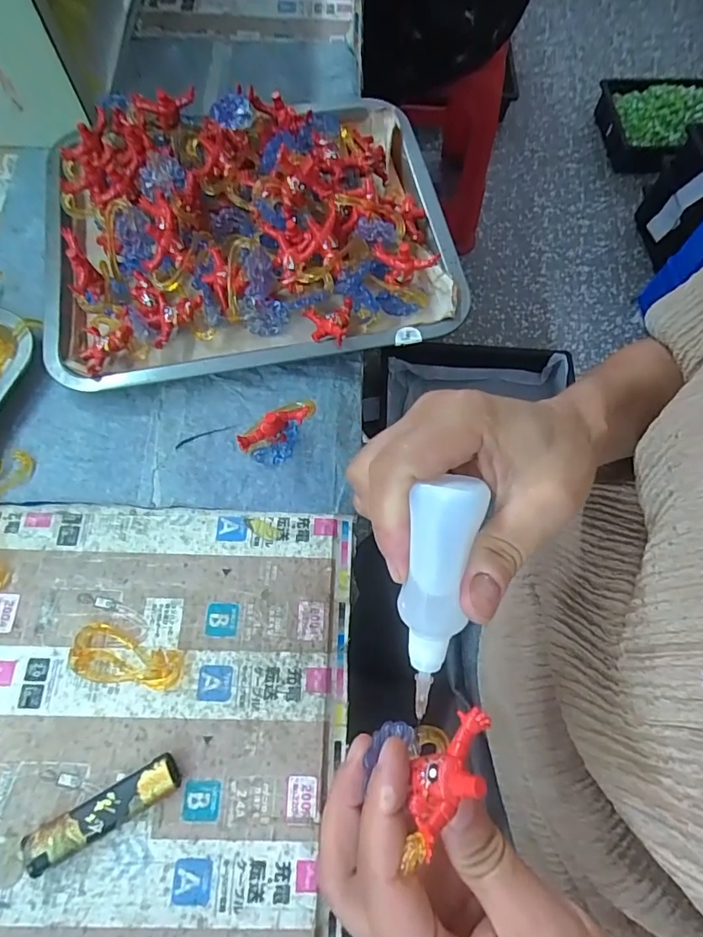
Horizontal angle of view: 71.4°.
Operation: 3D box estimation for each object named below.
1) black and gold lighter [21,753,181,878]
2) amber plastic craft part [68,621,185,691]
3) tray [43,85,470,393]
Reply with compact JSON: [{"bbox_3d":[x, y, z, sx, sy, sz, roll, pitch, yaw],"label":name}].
[{"bbox_3d":[-0.133,0.184,0.263,0.081,0.013,0.019,-27,73,-13],"label":"black and gold lighter"},{"bbox_3d":[-0.134,0.112,0.291,0.063,0.015,0.031,11,69,1],"label":"amber plastic craft part"},{"bbox_3d":[-0.082,-0.198,0.386,0.312,0.067,0.258,-11,70,-7],"label":"tray"}]

